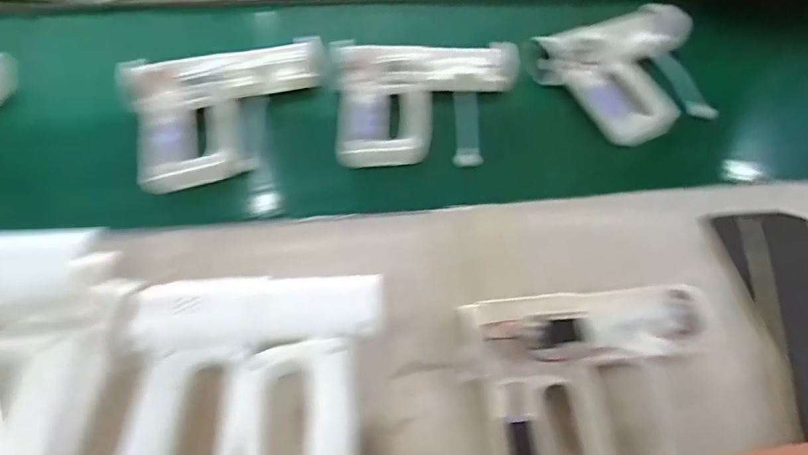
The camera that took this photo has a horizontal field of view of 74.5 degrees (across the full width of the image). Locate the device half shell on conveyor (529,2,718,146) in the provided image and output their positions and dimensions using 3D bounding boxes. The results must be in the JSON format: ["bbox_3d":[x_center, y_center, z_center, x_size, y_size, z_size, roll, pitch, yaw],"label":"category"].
[{"bbox_3d":[0.313,-0.215,0.686,0.250,0.051,0.182,-27,61,-21],"label":"device half shell on conveyor"}]

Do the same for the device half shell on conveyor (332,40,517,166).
[{"bbox_3d":[0.030,-0.154,0.627,0.216,0.030,0.179,1,55,-3],"label":"device half shell on conveyor"}]

